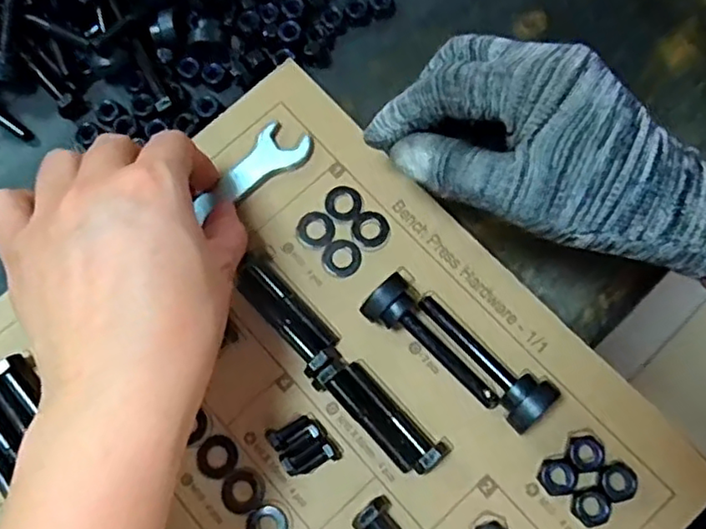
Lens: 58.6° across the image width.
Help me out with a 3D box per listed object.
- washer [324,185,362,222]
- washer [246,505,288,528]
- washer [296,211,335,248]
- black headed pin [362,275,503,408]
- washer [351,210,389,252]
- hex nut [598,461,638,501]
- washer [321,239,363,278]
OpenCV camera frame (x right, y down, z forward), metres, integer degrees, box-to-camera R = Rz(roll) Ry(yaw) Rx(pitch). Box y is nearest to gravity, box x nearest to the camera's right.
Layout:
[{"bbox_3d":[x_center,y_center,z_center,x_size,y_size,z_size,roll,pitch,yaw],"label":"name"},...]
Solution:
[{"bbox_3d":[-0.005,-0.033,0.330,0.019,0.004,0.020,0,75,2],"label":"washer"},{"bbox_3d":[-0.040,0.123,0.293,0.019,0.004,0.019,-29,76,-6],"label":"washer"},{"bbox_3d":[-0.019,-0.019,0.327,0.020,0.004,0.018,16,76,6],"label":"washer"},{"bbox_3d":[0.038,0.040,0.301,0.027,0.020,0.076,-40,77,-8],"label":"black headed pin"},{"bbox_3d":[0.009,-0.018,0.327,0.019,0.004,0.021,-12,75,-1],"label":"washer"},{"bbox_3d":[0.118,0.096,0.281,0.017,0.007,0.015,-33,76,-7],"label":"hex nut"},{"bbox_3d":[-0.006,-0.004,0.324,0.020,0.004,0.019,0,75,2],"label":"washer"}]

